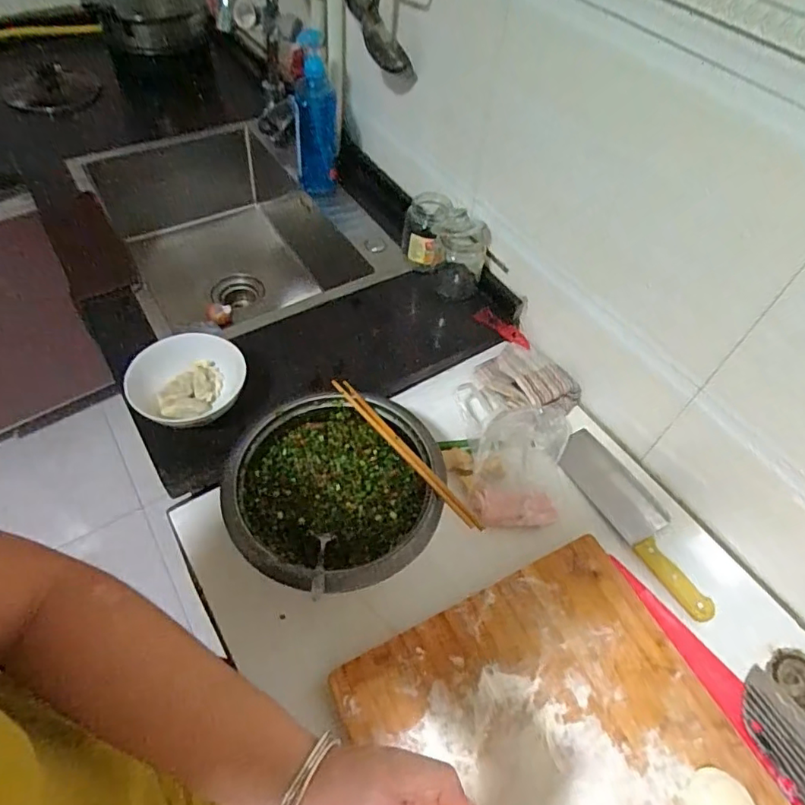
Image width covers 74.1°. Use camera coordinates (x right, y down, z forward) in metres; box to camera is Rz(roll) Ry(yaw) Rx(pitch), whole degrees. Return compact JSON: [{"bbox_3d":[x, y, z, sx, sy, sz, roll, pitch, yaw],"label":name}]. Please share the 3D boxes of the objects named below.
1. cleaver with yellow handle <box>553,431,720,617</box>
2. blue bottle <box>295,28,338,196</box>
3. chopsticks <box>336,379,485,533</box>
[{"bbox_3d":[0.318,0.153,0.727,0.076,0.017,0.278,-26,60,-20],"label":"cleaver with yellow handle"},{"bbox_3d":[-0.166,-0.537,1.030,0.084,0.289,0.056,-5,55,-7],"label":"blue bottle"},{"bbox_3d":[0.001,0.059,0.661,0.018,0.018,0.262,-34,63,-24],"label":"chopsticks"}]

